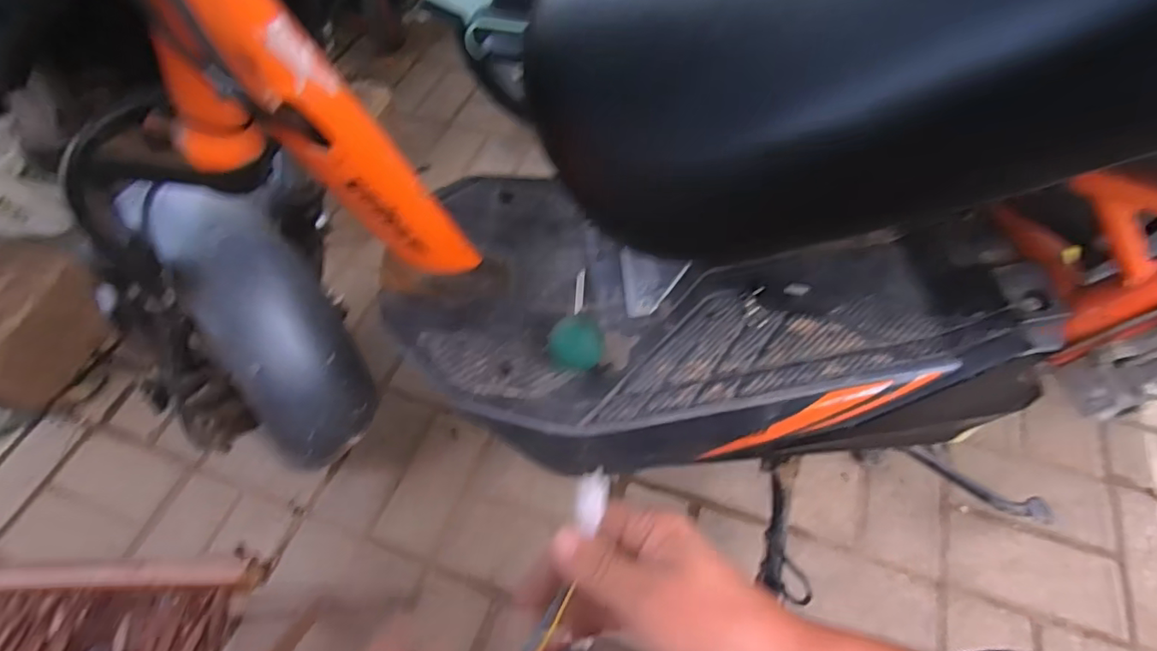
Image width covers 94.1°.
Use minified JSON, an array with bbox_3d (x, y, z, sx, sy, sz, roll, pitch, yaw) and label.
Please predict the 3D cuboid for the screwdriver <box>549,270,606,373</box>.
[{"bbox_3d":[0.001,-0.009,0.491,0.046,0.037,0.119,2,46,4],"label":"screwdriver"}]

